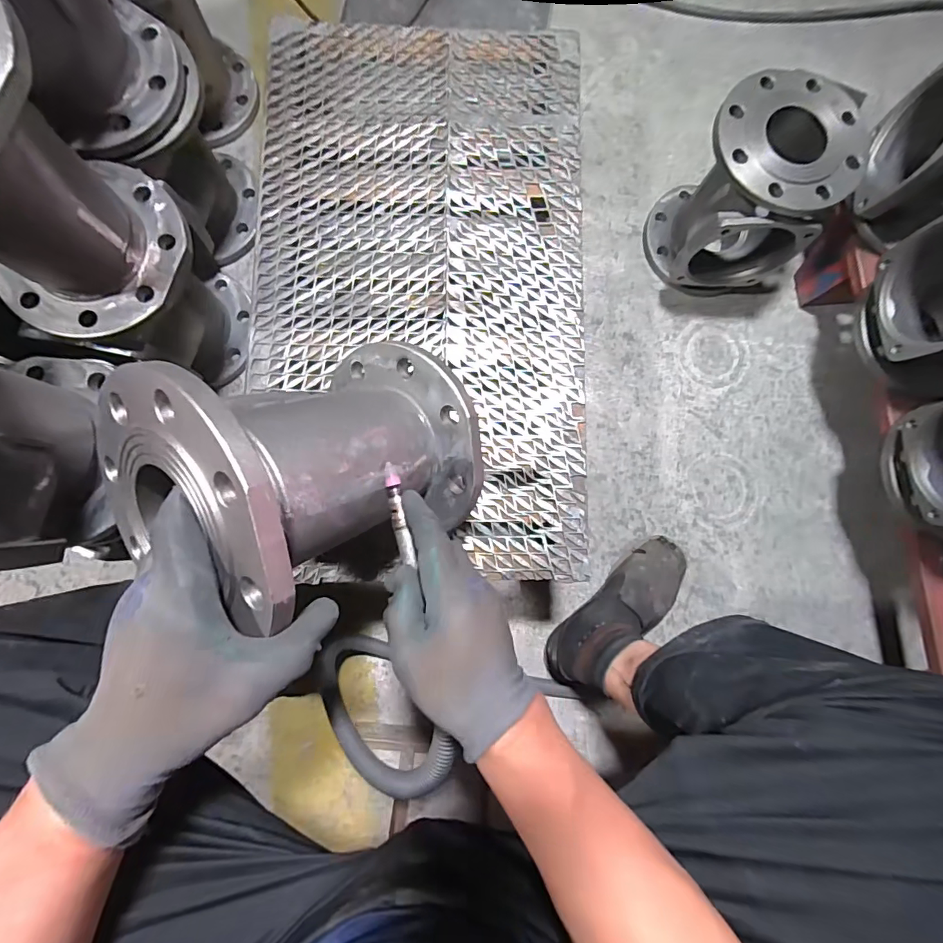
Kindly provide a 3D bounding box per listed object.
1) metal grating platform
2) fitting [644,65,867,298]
[{"bbox_3d":[-0.058,-0.219,0.548,0.381,0.022,0.665,1,84,-4],"label":"metal grating platform"},{"bbox_3d":[0.402,-0.398,0.688,0.199,0.232,0.197,-3,84,-4],"label":"fitting"}]

